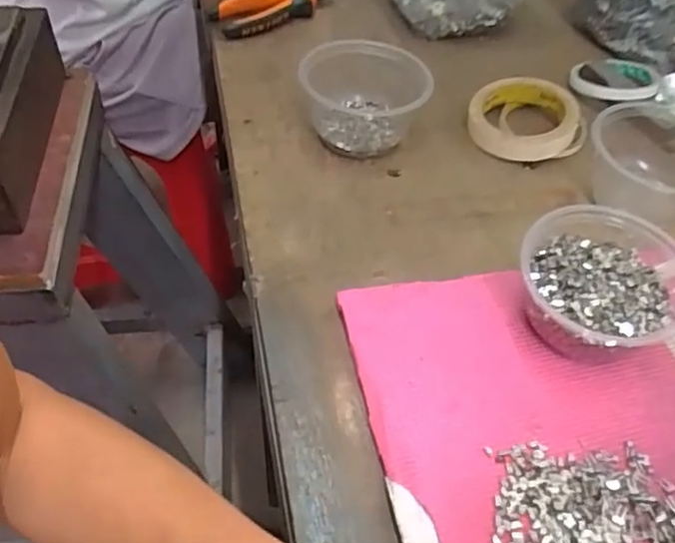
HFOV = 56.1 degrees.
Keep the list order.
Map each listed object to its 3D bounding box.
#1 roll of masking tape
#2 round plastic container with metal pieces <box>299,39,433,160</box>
[{"bbox_3d":[0.178,-0.147,0.604,0.103,0.030,0.103,1,50,-1],"label":"roll of masking tape"},{"bbox_3d":[0.023,-0.155,0.577,0.109,0.067,0.091,1,50,-1],"label":"round plastic container with metal pieces"}]

